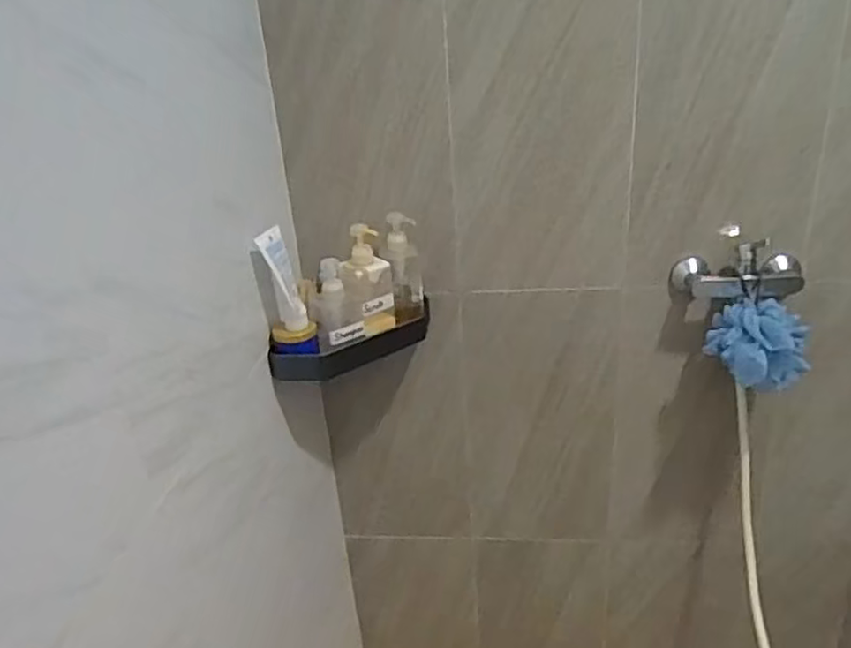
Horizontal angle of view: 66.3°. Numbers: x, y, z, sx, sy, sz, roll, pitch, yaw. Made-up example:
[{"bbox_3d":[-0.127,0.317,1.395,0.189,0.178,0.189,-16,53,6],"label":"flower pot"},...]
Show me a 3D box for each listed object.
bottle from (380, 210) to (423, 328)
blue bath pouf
[{"bbox_3d":[-0.036,-0.095,1.106,0.065,0.171,0.057,-13,27,-24],"label":"bottle"},{"bbox_3d":[0.531,0.034,1.043,0.148,0.112,0.097,11,27,25],"label":"blue bath pouf"}]

